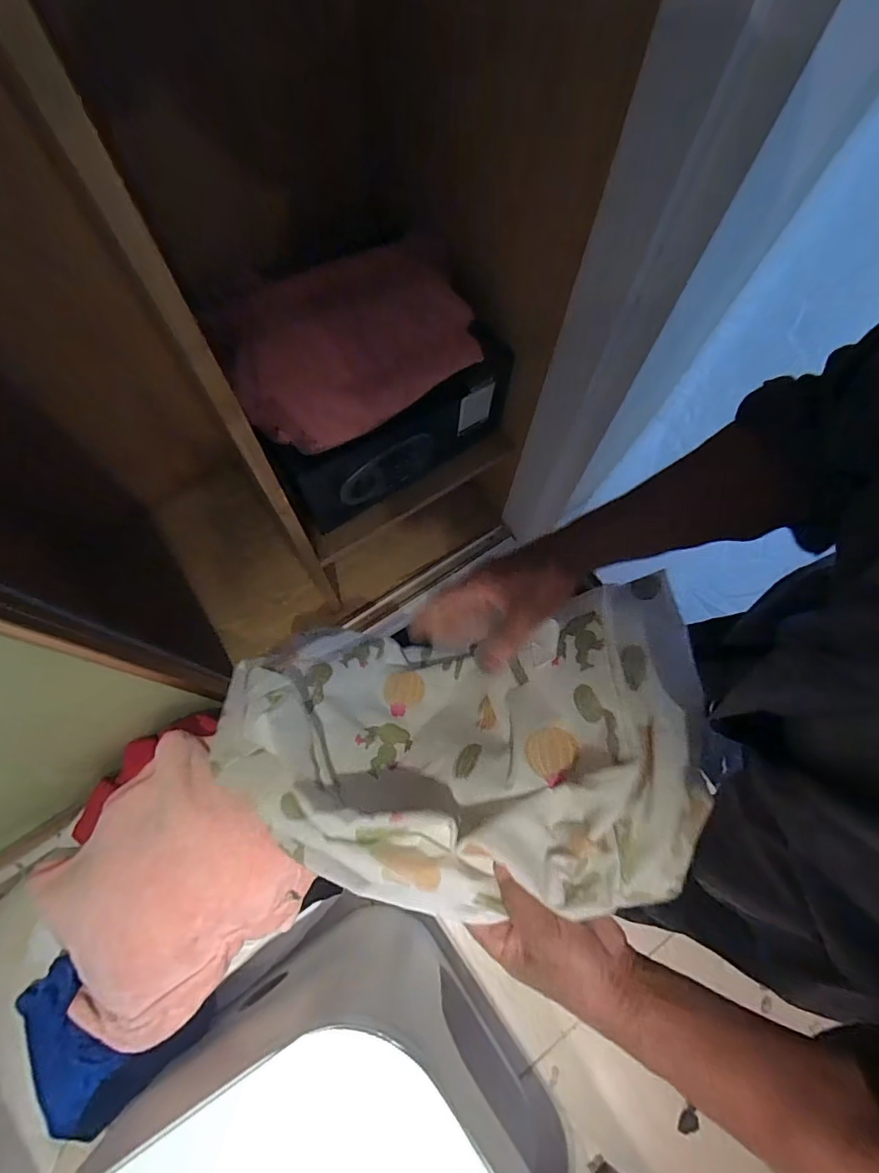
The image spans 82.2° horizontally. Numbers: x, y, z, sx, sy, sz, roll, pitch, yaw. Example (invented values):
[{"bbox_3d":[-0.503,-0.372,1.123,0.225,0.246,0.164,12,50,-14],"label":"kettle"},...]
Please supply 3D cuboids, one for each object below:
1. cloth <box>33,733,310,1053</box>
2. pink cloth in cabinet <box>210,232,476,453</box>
[{"bbox_3d":[-0.415,0.459,0.737,0.309,0.115,0.382,41,77,11],"label":"cloth"},{"bbox_3d":[-0.114,-0.346,0.709,0.345,0.026,0.228,-26,92,-13],"label":"pink cloth in cabinet"}]

